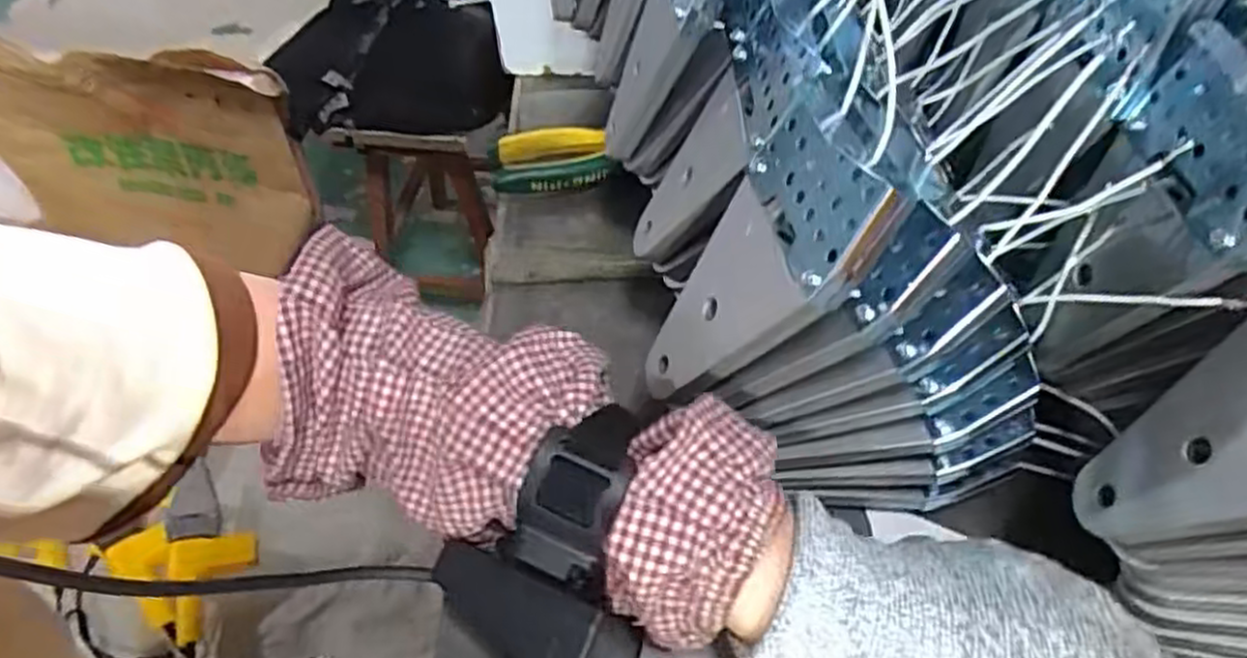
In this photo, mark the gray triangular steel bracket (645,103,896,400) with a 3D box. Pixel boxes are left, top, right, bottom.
[{"bbox_3d":[0.045,-0.014,0.281,0.008,0.124,0.070,11,37,-27],"label":"gray triangular steel bracket"}]

